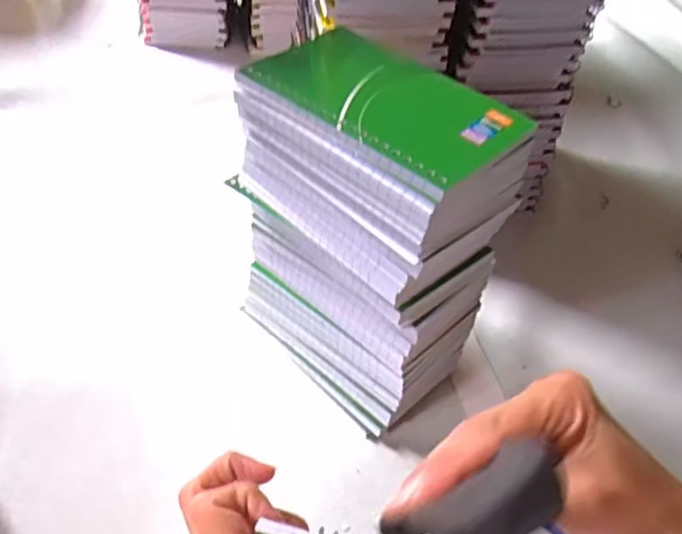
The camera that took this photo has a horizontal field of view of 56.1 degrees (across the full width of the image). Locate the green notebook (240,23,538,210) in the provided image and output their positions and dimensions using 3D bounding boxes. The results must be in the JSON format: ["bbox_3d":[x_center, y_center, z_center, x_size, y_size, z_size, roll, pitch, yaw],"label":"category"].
[{"bbox_3d":[0.019,-0.079,0.312,0.127,0.013,0.077,36,53,25],"label":"green notebook"}]

